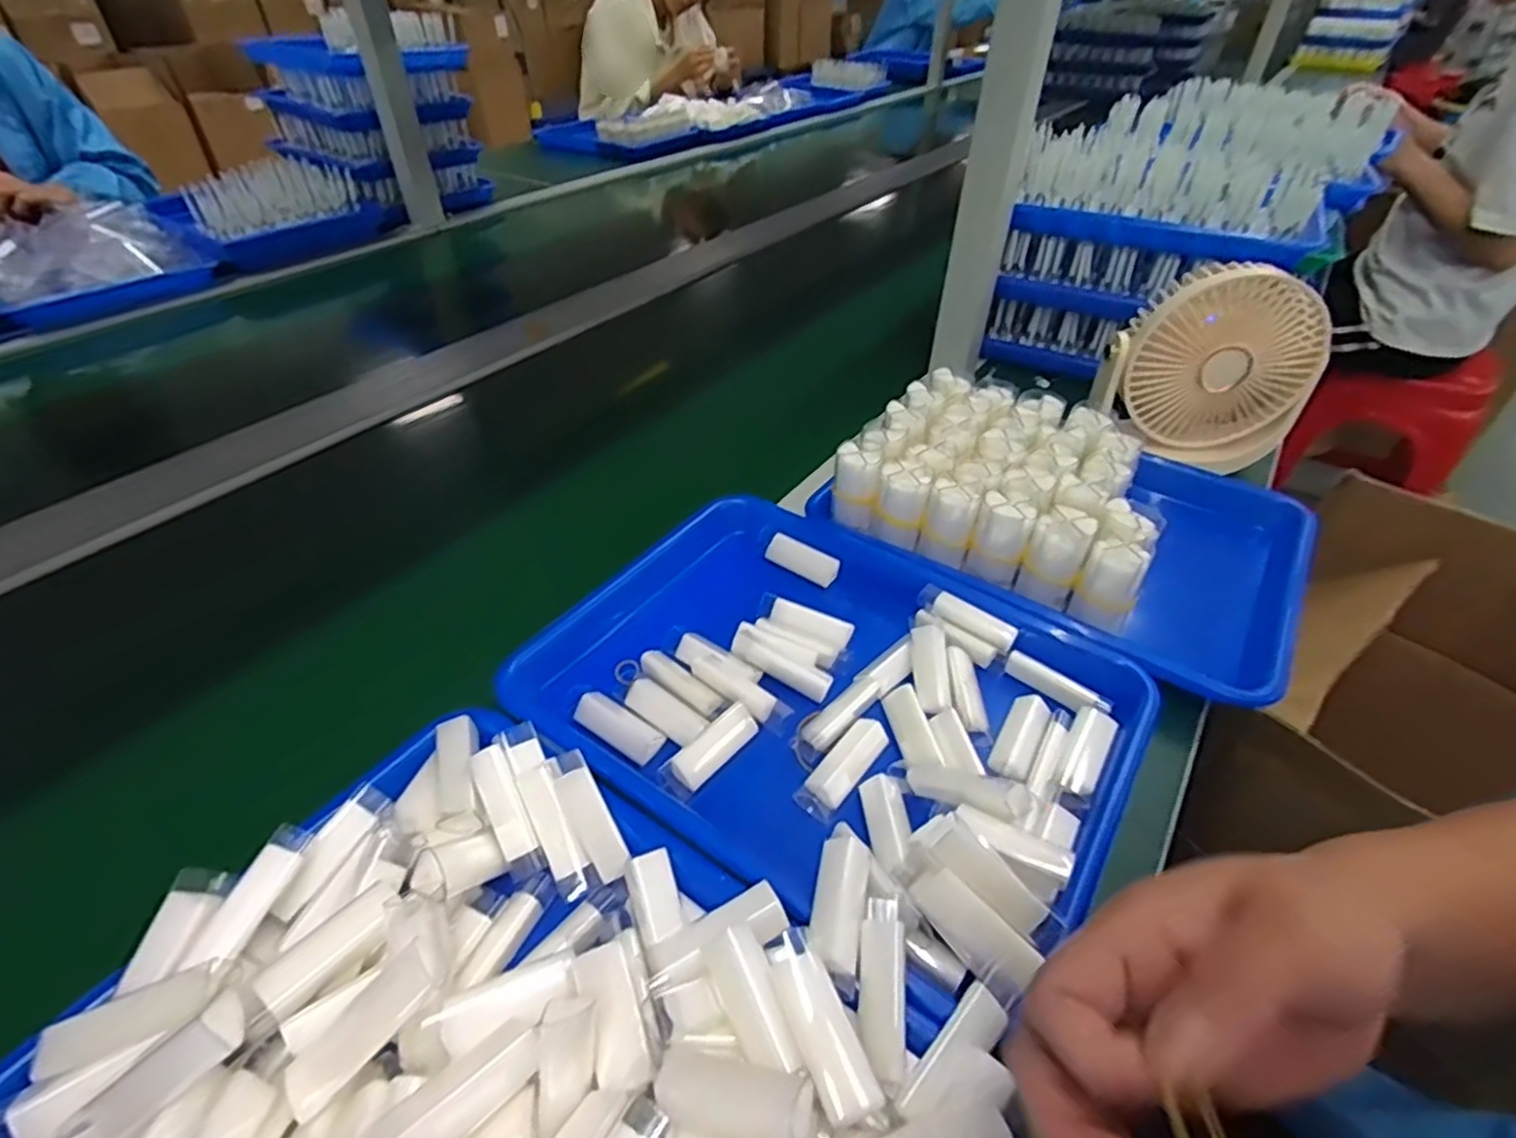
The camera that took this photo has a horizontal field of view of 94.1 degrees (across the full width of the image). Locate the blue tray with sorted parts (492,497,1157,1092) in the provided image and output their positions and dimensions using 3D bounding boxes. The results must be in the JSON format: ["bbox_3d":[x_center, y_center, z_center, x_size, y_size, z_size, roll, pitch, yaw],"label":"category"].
[{"bbox_3d":[0.038,0.069,0.425,0.337,0.043,0.268,31,50,29],"label":"blue tray with sorted parts"}]

